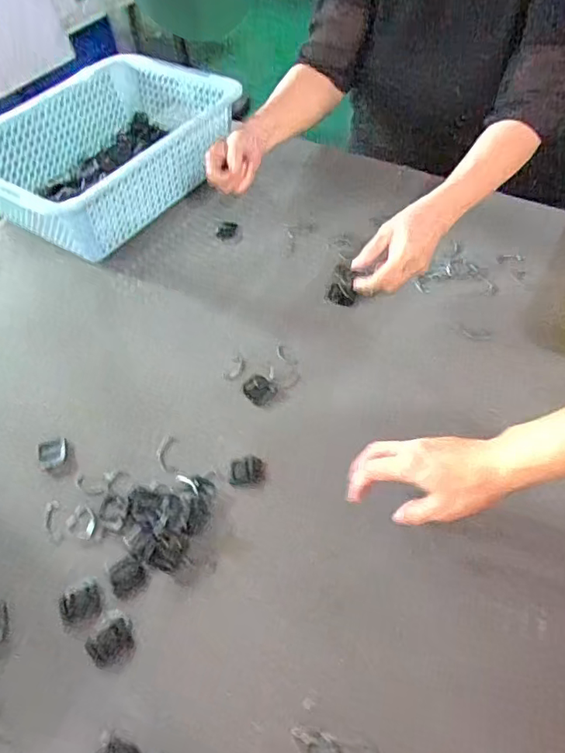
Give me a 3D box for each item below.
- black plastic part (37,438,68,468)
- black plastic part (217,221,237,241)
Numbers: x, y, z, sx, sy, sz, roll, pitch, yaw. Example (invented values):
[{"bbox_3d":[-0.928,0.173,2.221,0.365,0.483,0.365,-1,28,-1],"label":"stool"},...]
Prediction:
[{"bbox_3d":[-0.248,0.083,0.576,0.033,0.012,0.030,-17,54,-8],"label":"black plastic part"},{"bbox_3d":[-0.082,-0.217,0.797,0.028,0.005,0.036,12,55,13],"label":"black plastic part"}]

